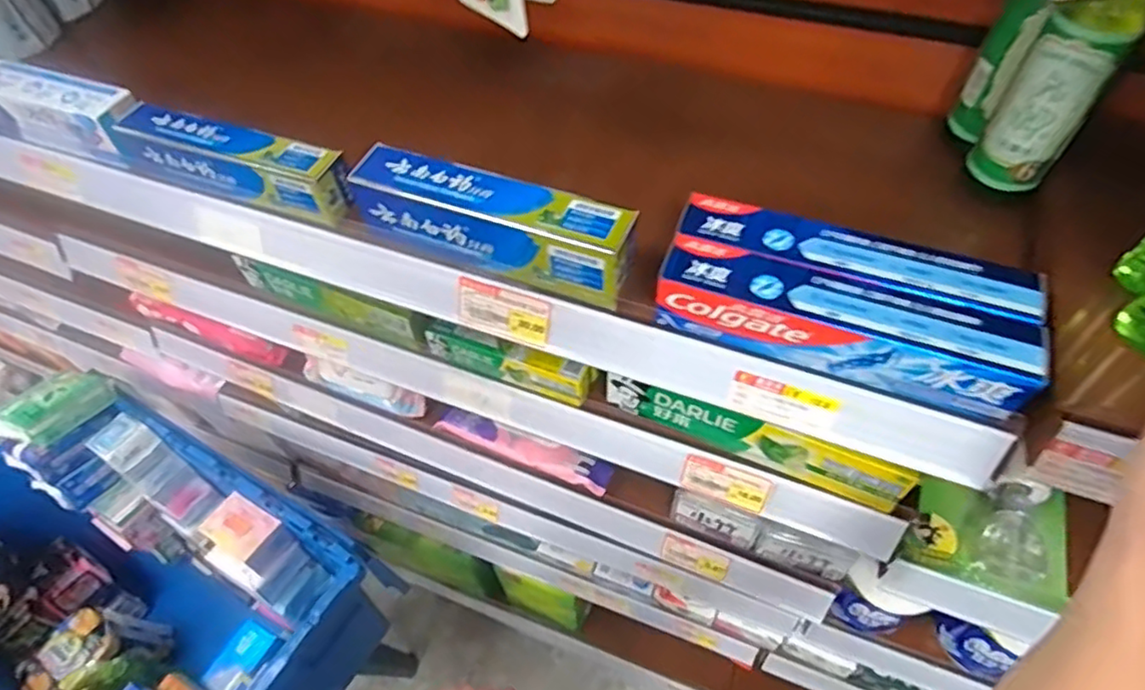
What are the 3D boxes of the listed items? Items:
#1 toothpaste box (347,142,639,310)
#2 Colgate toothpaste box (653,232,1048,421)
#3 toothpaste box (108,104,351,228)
[{"bbox_3d":[-0.053,-0.081,0.427,0.194,0.049,0.044,19,59,16],"label":"toothpaste box"},{"bbox_3d":[0.152,-0.012,0.376,0.206,0.046,0.040,17,59,15],"label":"Colgate toothpaste box"},{"bbox_3d":[-0.257,-0.137,0.483,0.199,0.046,0.037,16,59,15],"label":"toothpaste box"}]

